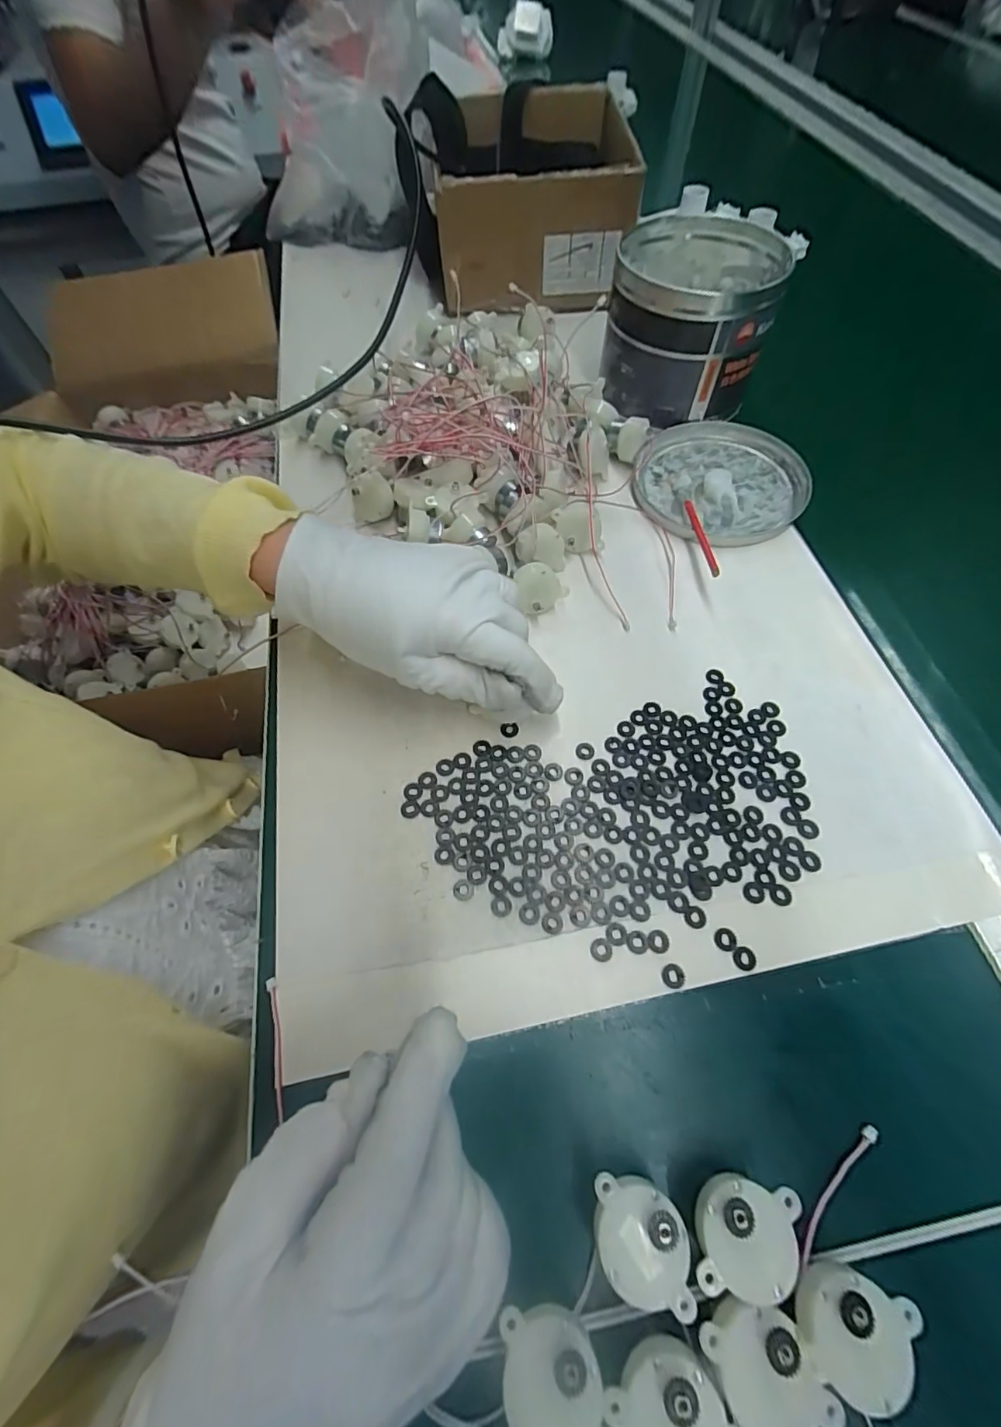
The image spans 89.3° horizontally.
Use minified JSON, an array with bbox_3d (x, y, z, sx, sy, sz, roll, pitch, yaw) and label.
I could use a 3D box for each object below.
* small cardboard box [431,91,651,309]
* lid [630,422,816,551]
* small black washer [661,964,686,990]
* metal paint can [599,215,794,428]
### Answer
[{"bbox_3d":[0.035,-0.520,0.528,0.181,0.118,0.204,0,62,2],"label":"small cardboard box"},{"bbox_3d":[0.174,-0.185,0.400,0.126,0.012,0.134,-1,62,1],"label":"lid"},{"bbox_3d":[0.082,0.125,0.241,0.011,0.004,0.011,-1,62,1],"label":"small black washer"},{"bbox_3d":[0.153,-0.317,0.420,0.120,0.099,0.129,16,64,10],"label":"metal paint can"}]

